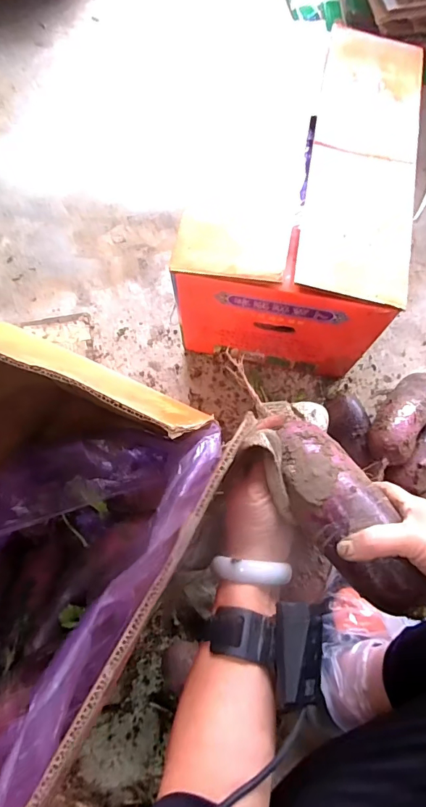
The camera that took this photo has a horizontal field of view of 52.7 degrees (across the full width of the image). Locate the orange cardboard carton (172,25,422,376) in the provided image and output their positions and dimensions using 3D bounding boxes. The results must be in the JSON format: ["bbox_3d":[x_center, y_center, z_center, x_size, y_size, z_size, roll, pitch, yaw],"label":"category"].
[{"bbox_3d":[0.139,-0.313,0.664,0.288,0.211,0.460,12,74,4],"label":"orange cardboard carton"}]

